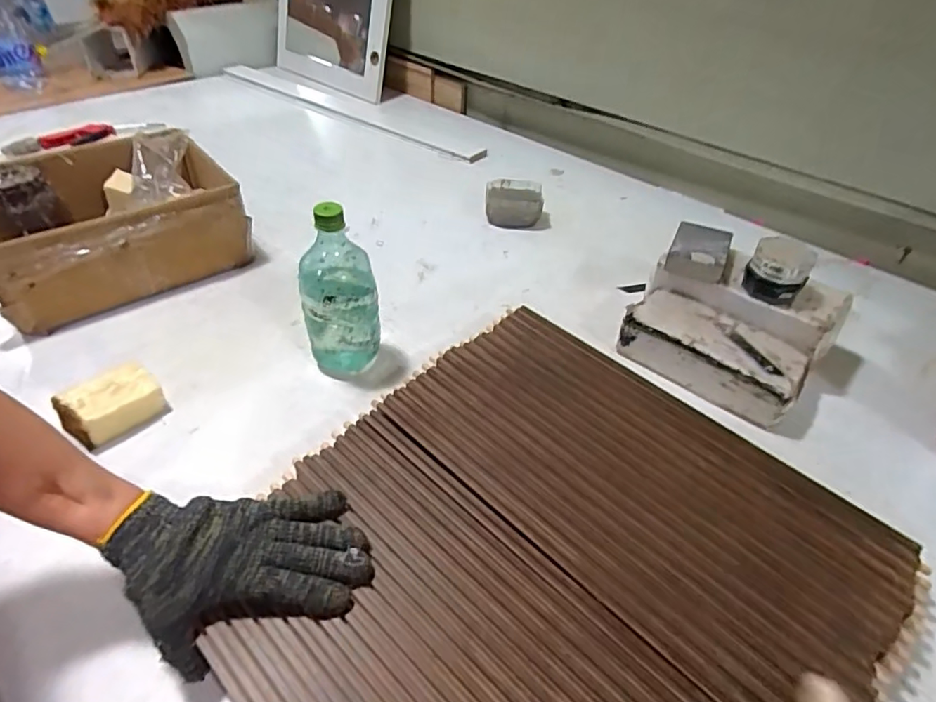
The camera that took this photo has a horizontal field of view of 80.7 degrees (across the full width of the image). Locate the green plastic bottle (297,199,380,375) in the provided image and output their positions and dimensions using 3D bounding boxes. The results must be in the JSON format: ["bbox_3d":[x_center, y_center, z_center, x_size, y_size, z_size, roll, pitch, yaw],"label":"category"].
[{"bbox_3d":[-0.152,-0.075,0.640,0.082,0.200,0.076,-11,45,-16],"label":"green plastic bottle"}]

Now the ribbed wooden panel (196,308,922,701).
[{"bbox_3d":[0.066,0.169,0.462,0.437,0.015,0.467,35,50,29],"label":"ribbed wooden panel"}]

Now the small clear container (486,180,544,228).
[{"bbox_3d":[0.082,-0.264,0.989,0.098,0.050,0.094,4,42,-1],"label":"small clear container"}]

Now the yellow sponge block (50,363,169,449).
[{"bbox_3d":[-0.388,0.058,0.600,0.062,0.053,0.090,30,48,25],"label":"yellow sponge block"}]

